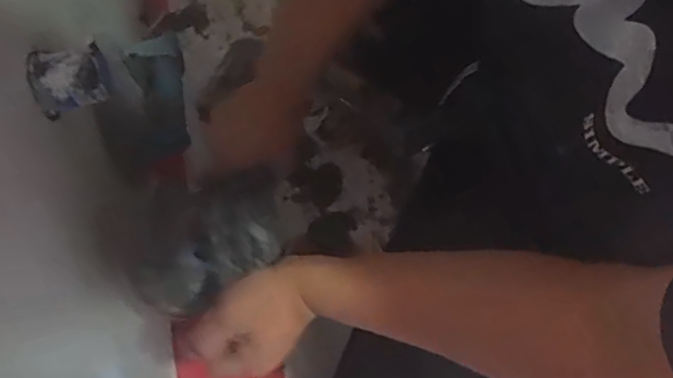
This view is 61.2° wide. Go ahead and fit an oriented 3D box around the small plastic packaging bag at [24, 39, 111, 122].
[{"bbox_3d":[-0.249,-0.107,0.534,0.065,0.041,0.059,-16,69,-4],"label":"small plastic packaging bag"}]

